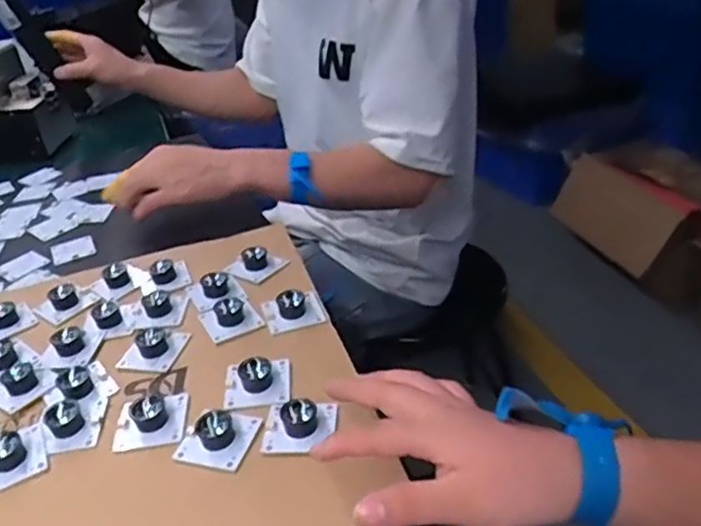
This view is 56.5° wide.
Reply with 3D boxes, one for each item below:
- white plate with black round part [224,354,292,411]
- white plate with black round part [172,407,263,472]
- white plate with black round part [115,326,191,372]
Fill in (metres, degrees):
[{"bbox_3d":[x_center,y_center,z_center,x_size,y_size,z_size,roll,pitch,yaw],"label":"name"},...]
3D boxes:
[{"bbox_3d":[-0.064,0.077,0.440,0.043,0.018,0.041,-8,33,-2],"label":"white plate with black round part"},{"bbox_3d":[-0.083,0.105,0.402,0.043,0.015,0.040,4,34,18],"label":"white plate with black round part"},{"bbox_3d":[-0.148,0.059,0.488,0.042,0.018,0.043,5,35,17],"label":"white plate with black round part"}]

